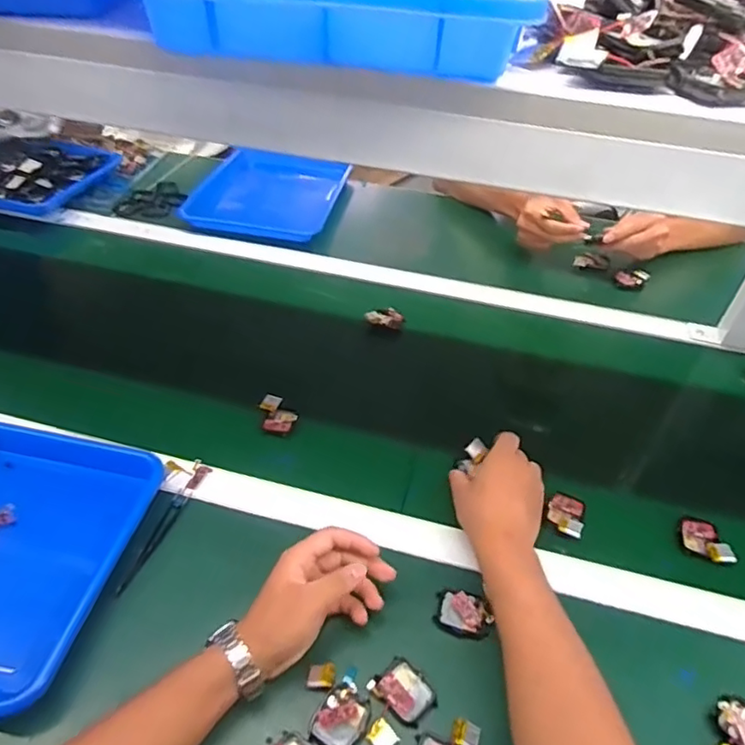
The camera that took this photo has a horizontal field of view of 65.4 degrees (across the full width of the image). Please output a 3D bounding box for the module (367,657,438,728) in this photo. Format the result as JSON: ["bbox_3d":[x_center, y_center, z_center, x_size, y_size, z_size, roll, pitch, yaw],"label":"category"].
[{"bbox_3d":[0.027,0.259,0.474,0.047,0.013,0.040,36,52,29],"label":"module"}]

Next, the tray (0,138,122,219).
[{"bbox_3d":[-0.677,-0.382,1.085,0.363,0.060,0.210,10,44,7],"label":"tray"}]

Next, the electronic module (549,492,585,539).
[{"bbox_3d":[0.203,0.148,0.607,0.034,0.012,0.050,16,45,12],"label":"electronic module"}]

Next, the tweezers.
[{"bbox_3d":[-0.213,0.162,0.570,0.014,0.012,0.120,14,44,10],"label":"tweezers"}]

